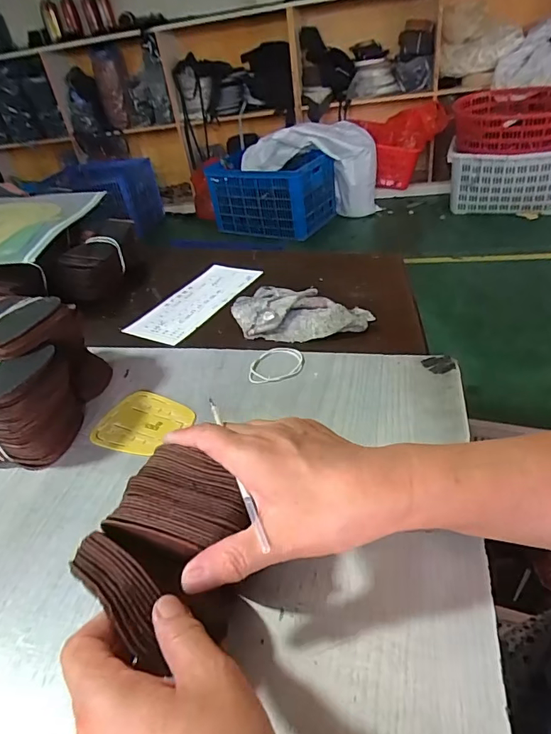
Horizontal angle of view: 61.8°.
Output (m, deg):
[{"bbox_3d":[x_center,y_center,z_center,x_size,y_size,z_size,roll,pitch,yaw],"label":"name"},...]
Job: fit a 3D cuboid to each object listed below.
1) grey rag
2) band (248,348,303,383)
[{"bbox_3d":[0.029,-0.068,0.565,0.165,0.031,0.089,8,39,20],"label":"grey rag"},{"bbox_3d":[0.002,-0.003,0.499,0.054,0.006,0.063,3,37,14],"label":"band"}]

